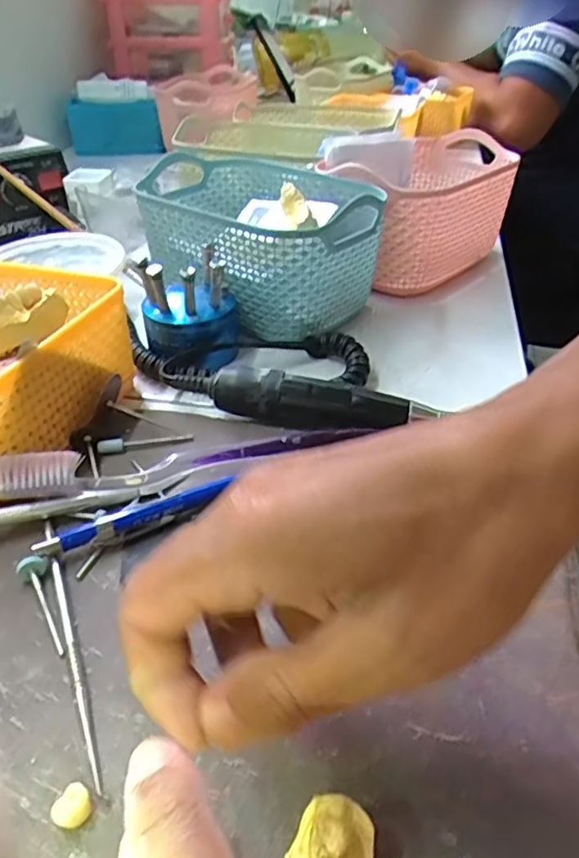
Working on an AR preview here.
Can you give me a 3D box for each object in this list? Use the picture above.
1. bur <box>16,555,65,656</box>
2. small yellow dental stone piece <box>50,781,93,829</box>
[{"bbox_3d":[-0.096,0.068,0.240,0.011,0.008,0.046,-18,40,-23],"label":"bur"},{"bbox_3d":[-0.064,0.113,0.183,0.010,0.007,0.012,23,42,28],"label":"small yellow dental stone piece"}]

